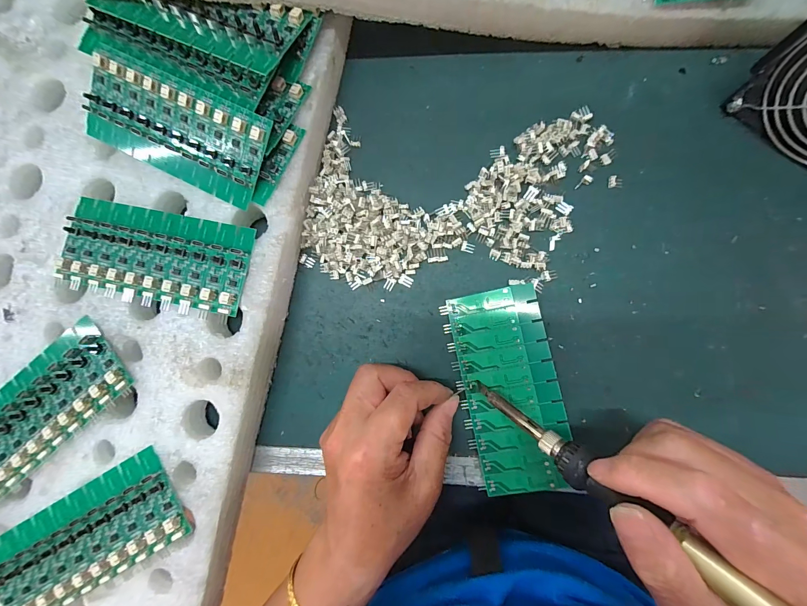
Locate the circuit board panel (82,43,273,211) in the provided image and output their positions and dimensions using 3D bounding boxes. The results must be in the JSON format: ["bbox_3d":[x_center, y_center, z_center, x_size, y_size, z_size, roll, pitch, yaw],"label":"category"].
[{"bbox_3d":[-0.161,-0.122,0.239,0.137,0.007,0.061,26,107,4],"label":"circuit board panel"}]

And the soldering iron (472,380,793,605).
[{"bbox_3d":[0.112,0.099,0.162,0.216,0.015,0.016,32,85,44],"label":"soldering iron"}]

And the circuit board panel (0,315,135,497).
[{"bbox_3d":[-0.258,0.077,0.236,0.135,0.007,0.062,-43,84,1],"label":"circuit board panel"}]

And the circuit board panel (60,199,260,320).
[{"bbox_3d":[-0.177,-0.033,0.242,0.136,0.009,0.067,12,87,5],"label":"circuit board panel"}]

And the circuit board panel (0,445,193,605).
[{"bbox_3d":[-0.213,0.158,0.225,0.134,0.007,0.061,-31,84,2],"label":"circuit board panel"}]

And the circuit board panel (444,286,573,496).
[{"bbox_3d":[0.075,0.060,0.241,0.062,0.013,0.137,-8,84,0],"label":"circuit board panel"}]

